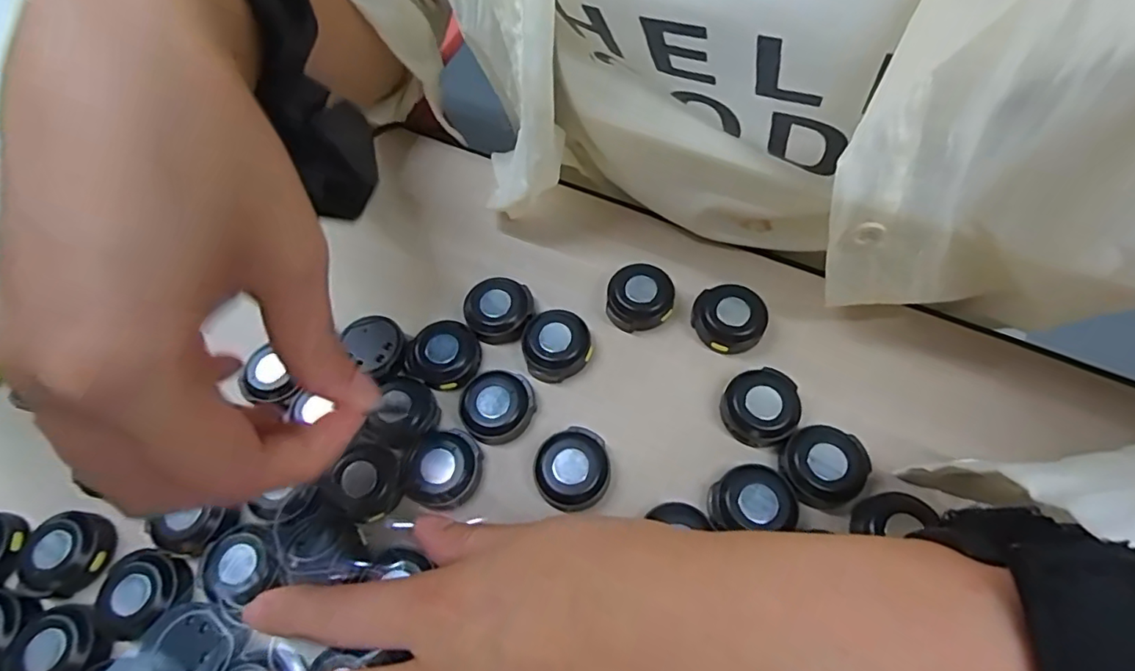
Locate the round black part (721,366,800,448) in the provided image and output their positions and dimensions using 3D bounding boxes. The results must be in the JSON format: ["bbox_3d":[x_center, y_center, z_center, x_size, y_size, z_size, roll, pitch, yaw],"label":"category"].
[{"bbox_3d":[0.076,0.028,0.221,0.028,0.009,0.028,-2,63,3],"label":"round black part"}]

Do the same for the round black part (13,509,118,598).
[{"bbox_3d":[-0.192,0.084,0.215,0.029,0.012,0.029,-2,63,3],"label":"round black part"}]

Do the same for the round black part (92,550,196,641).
[{"bbox_3d":[-0.158,0.095,0.205,0.030,0.012,0.029,-2,63,3],"label":"round black part"}]

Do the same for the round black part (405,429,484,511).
[{"bbox_3d":[-0.049,0.052,0.220,0.027,0.009,0.028,-2,63,3],"label":"round black part"}]

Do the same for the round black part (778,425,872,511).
[{"bbox_3d":[0.096,0.049,0.210,0.030,0.012,0.028,-2,63,3],"label":"round black part"}]

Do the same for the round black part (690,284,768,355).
[{"bbox_3d":[0.069,-0.008,0.239,0.027,0.011,0.029,-2,63,3],"label":"round black part"}]

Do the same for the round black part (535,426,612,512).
[{"bbox_3d":[0.002,0.052,0.218,0.028,0.013,0.030,-2,63,3],"label":"round black part"}]

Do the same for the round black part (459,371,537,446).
[{"bbox_3d":[-0.028,0.030,0.229,0.029,0.011,0.029,-2,63,3],"label":"round black part"}]

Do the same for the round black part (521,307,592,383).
[{"bbox_3d":[-0.005,0.004,0.240,0.028,0.013,0.029,-2,63,3],"label":"round black part"}]

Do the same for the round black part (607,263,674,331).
[{"bbox_3d":[0.032,-0.016,0.248,0.028,0.014,0.026,-2,63,3],"label":"round black part"}]

